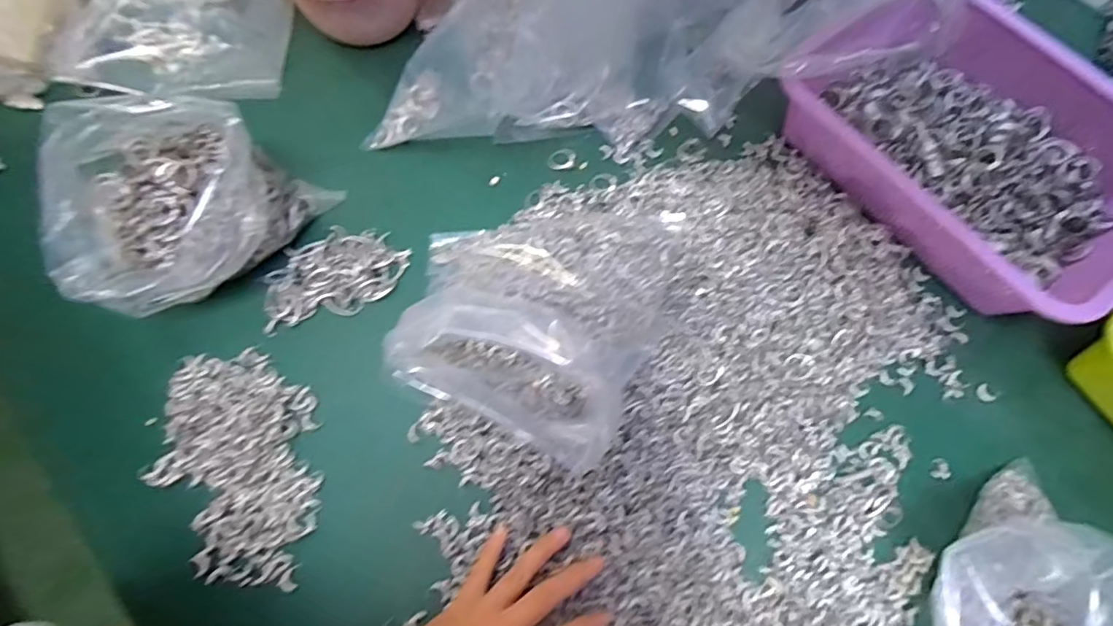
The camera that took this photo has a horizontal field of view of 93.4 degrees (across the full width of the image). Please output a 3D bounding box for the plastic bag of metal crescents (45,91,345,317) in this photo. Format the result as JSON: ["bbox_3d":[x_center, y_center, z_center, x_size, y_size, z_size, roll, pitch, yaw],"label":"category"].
[{"bbox_3d":[-0.295,-0.087,0.397,0.125,0.116,0.173,32,72,9],"label":"plastic bag of metal crescents"}]

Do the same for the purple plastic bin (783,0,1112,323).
[{"bbox_3d":[0.365,-0.142,0.456,0.212,0.075,0.274,-37,76,-14],"label":"purple plastic bin"}]

